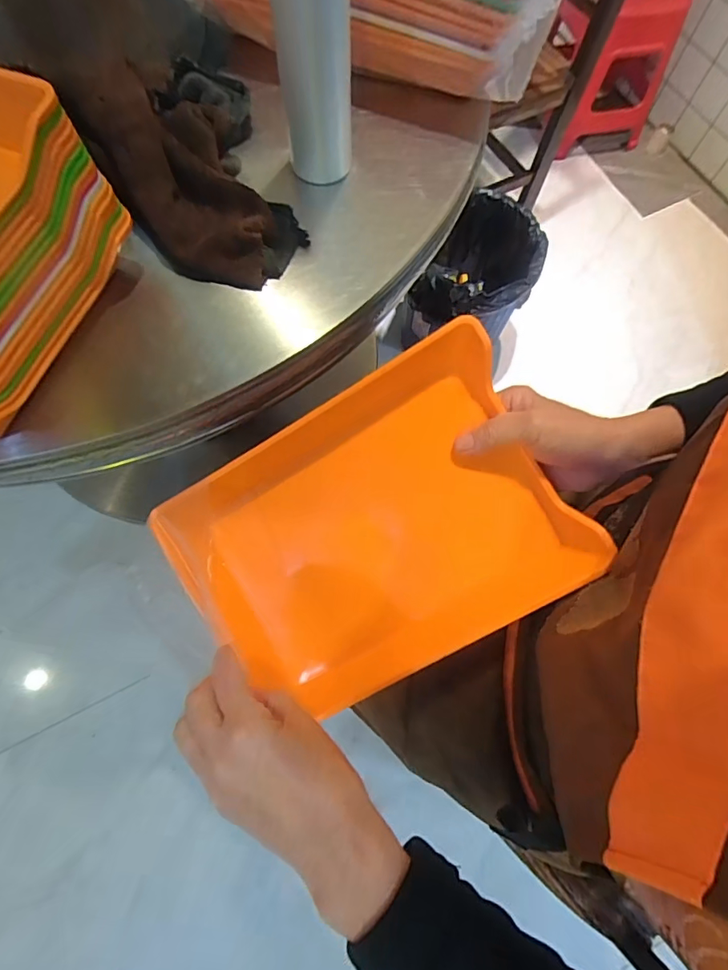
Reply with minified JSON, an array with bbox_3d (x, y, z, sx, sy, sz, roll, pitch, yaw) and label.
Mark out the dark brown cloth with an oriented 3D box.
[{"bbox_3d":[-0.140,-0.262,0.369,0.130,0.062,0.232,-19,72,-8],"label":"dark brown cloth"}]

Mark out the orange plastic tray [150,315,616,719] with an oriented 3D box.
[{"bbox_3d":[0.006,0.043,0.360,0.281,0.060,0.207,-30,86,7],"label":"orange plastic tray"}]

